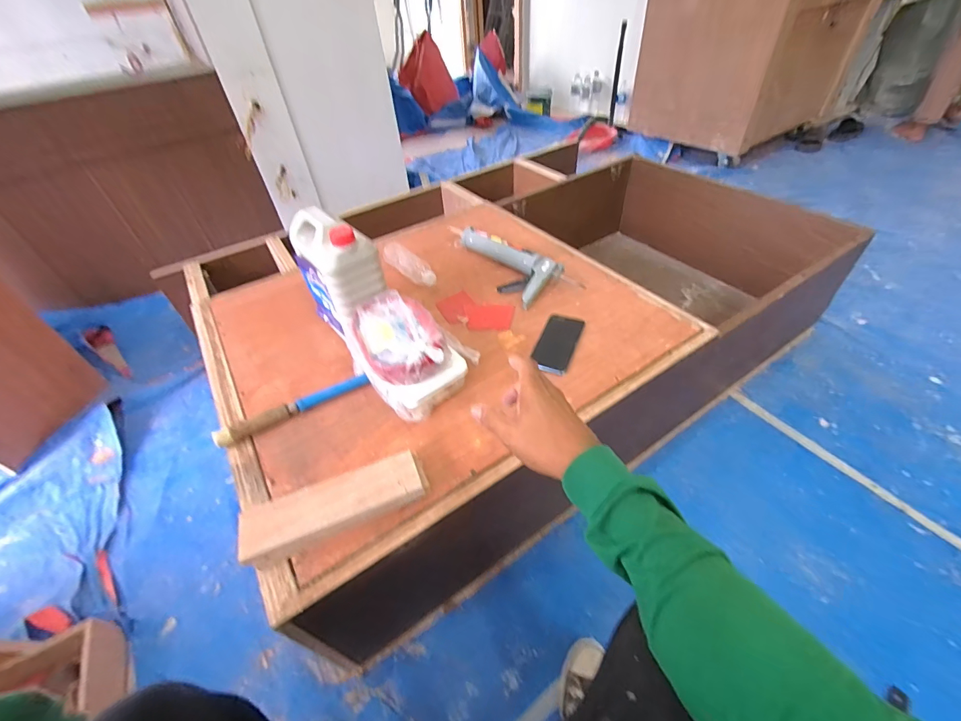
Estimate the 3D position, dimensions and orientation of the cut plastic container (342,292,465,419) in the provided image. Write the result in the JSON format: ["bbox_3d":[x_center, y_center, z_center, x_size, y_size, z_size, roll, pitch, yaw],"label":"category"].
[{"bbox_3d":[-0.138,-0.010,0.713,0.136,0.123,0.193,-33,52,-25],"label":"cut plastic container"}]

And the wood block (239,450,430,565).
[{"bbox_3d":[-0.196,0.201,0.562,0.238,0.046,0.074,-19,46,-13],"label":"wood block"}]

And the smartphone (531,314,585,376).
[{"bbox_3d":[0.149,-0.036,0.786,0.072,0.011,0.164,15,48,19],"label":"smartphone"}]

